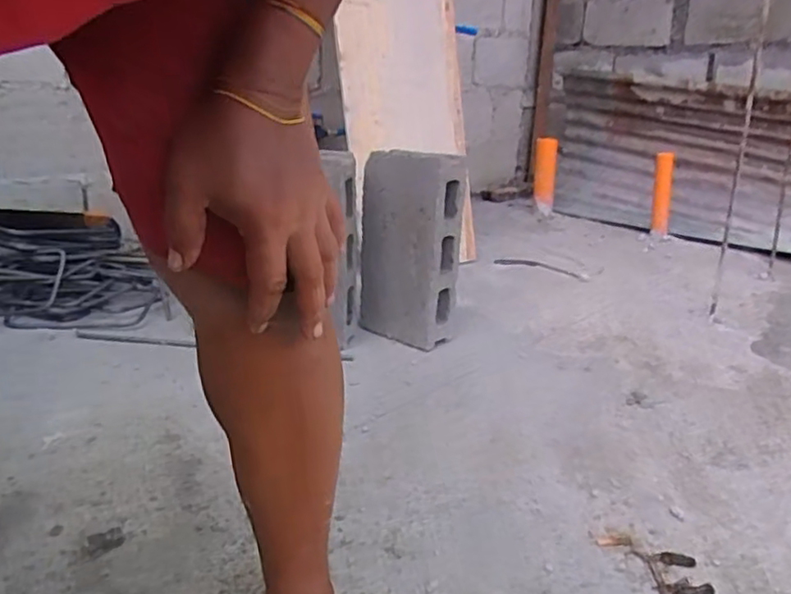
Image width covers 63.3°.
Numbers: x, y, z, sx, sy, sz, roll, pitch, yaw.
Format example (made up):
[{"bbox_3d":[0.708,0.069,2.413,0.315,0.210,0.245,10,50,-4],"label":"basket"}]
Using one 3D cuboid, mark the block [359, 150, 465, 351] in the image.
[{"bbox_3d":[0.031,-0.095,1.369,0.196,0.400,0.119,18,24,41],"label":"block"}]

